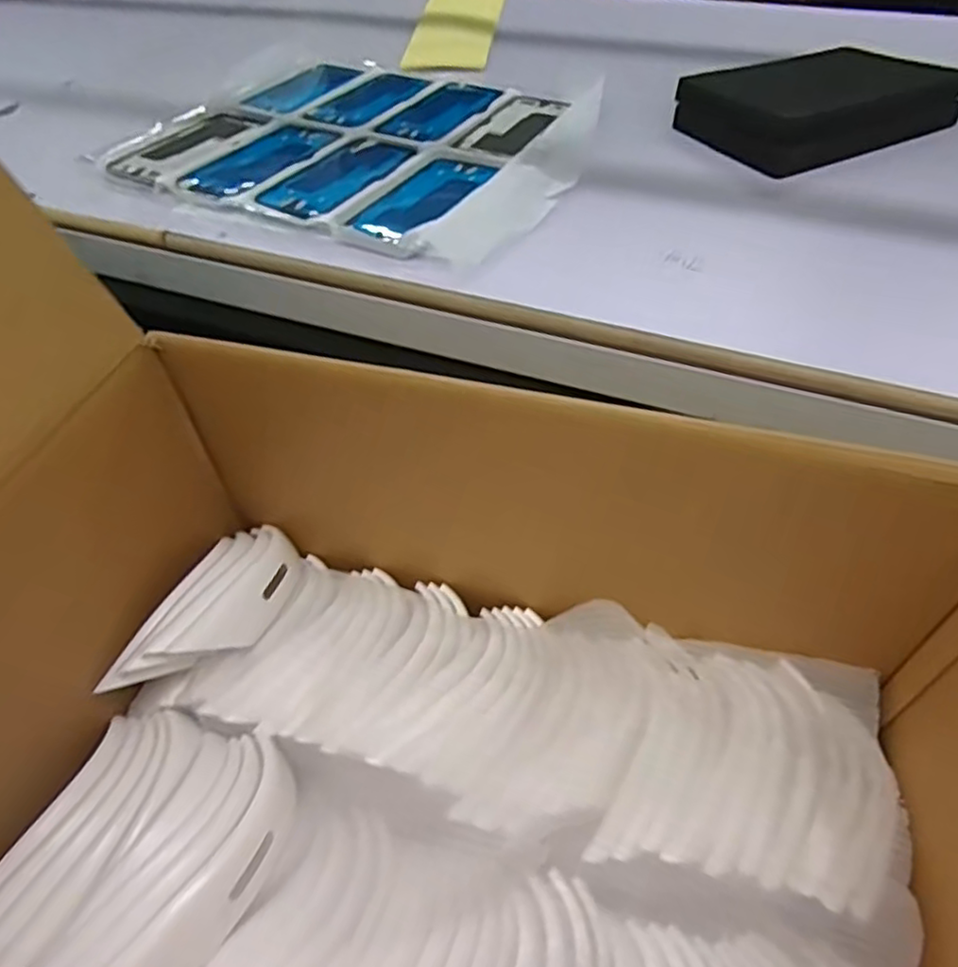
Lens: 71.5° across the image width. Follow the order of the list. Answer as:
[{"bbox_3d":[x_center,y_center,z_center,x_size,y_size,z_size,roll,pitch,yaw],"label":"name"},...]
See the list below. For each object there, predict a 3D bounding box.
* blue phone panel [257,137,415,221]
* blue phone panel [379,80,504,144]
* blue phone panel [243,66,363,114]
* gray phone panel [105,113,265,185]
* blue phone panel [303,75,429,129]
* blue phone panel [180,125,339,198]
[{"bbox_3d":[-0.129,-0.285,0.618,0.081,0.009,0.162,22,53,20],"label":"blue phone panel"},{"bbox_3d":[-0.035,-0.407,0.726,0.079,0.004,0.161,21,53,19],"label":"blue phone panel"},{"bbox_3d":[-0.211,-0.478,0.804,0.085,0.009,0.159,24,54,20],"label":"blue phone panel"},{"bbox_3d":[-0.298,-0.351,0.689,0.080,0.005,0.160,24,54,21],"label":"gray phone panel"},{"bbox_3d":[-0.122,-0.443,0.765,0.087,0.007,0.158,20,53,18],"label":"blue phone panel"},{"bbox_3d":[-0.212,-0.319,0.652,0.090,0.007,0.162,24,54,21],"label":"blue phone panel"}]

